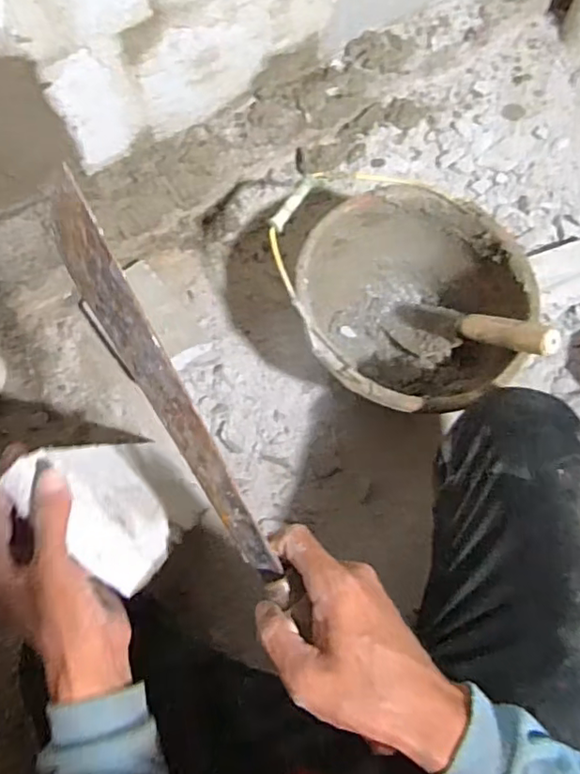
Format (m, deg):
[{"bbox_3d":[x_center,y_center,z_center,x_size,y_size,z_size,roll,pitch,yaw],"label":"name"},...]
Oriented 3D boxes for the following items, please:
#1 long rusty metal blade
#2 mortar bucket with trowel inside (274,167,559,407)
[{"bbox_3d":[-0.092,0.006,0.403,0.008,0.070,0.300,-27,88,-41],"label":"long rusty metal blade"},{"bbox_3d":[0.138,-0.098,0.766,0.264,0.215,0.305,-20,75,-4],"label":"mortar bucket with trowel inside"}]

